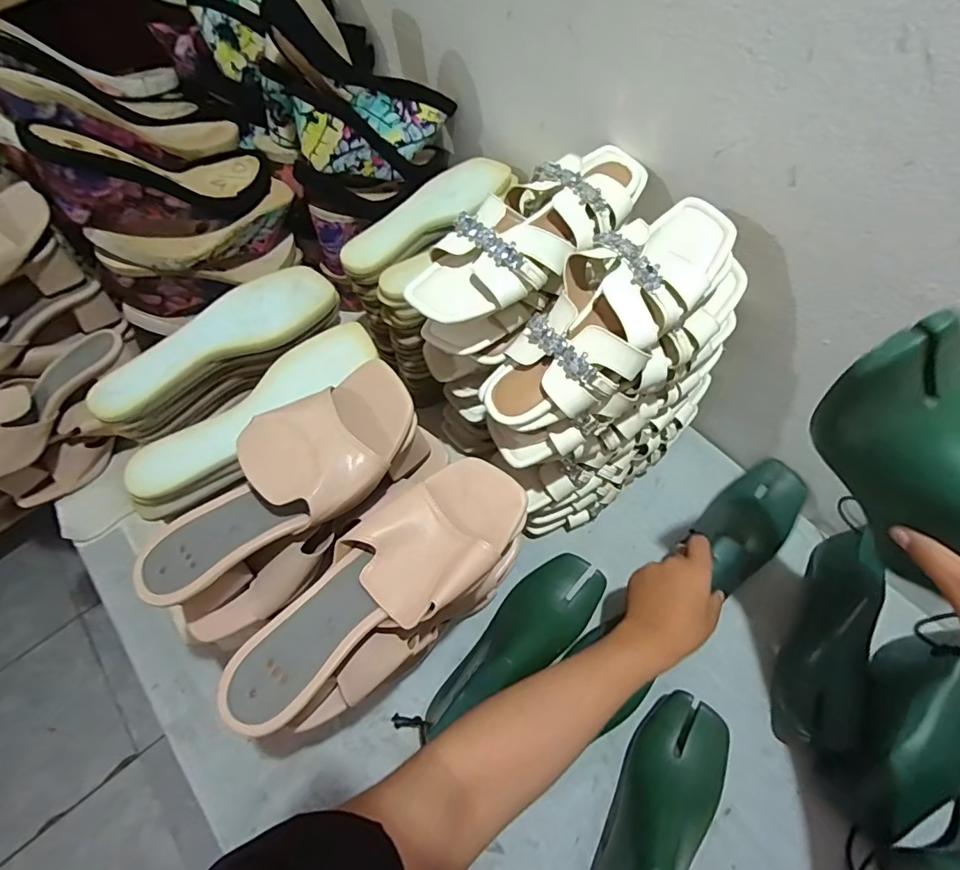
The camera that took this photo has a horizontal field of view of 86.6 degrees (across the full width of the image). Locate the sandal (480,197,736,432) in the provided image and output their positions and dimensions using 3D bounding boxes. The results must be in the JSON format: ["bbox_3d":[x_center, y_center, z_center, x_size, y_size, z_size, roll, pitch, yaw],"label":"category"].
[{"bbox_3d":[0.103,-0.099,0.427,0.239,0.046,0.102,-46,67,2],"label":"sandal"}]

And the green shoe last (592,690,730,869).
[{"bbox_3d":[0.148,0.355,0.429,0.075,0.089,0.255,26,66,16],"label":"green shoe last"}]

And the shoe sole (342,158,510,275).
[{"bbox_3d":[-0.063,-0.264,0.605,0.233,0.022,0.073,-39,66,-17],"label":"shoe sole"}]

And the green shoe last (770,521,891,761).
[{"bbox_3d":[0.362,0.199,0.511,0.077,0.077,0.219,25,65,16],"label":"green shoe last"}]

